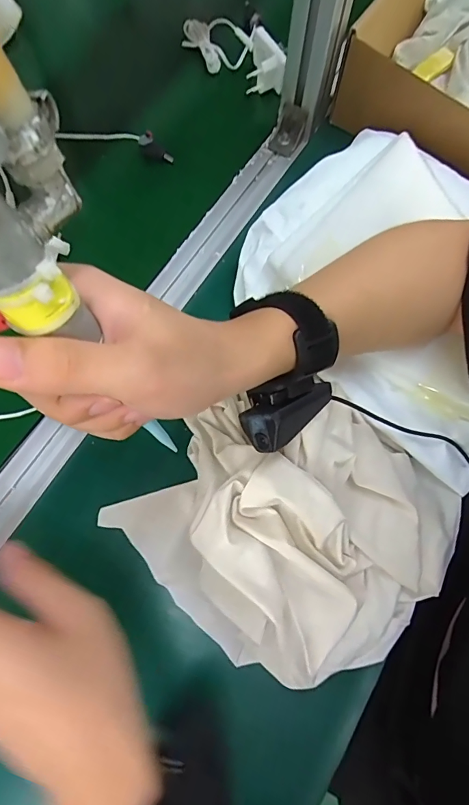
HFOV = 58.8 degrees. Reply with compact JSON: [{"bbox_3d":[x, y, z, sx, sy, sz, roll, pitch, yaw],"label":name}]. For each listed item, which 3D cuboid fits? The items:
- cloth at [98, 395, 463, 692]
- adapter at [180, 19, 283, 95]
[{"bbox_3d":[0.046,0.087,0.314,0.231,0.065,0.209,38,74,11],"label":"cloth"},{"bbox_3d":[0.003,-0.415,0.485,0.065,0.043,0.157,-36,75,-13],"label":"adapter"}]

